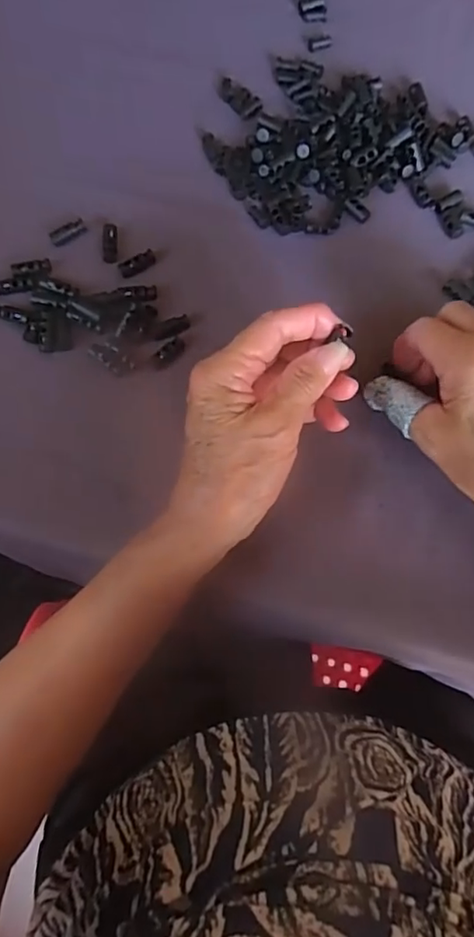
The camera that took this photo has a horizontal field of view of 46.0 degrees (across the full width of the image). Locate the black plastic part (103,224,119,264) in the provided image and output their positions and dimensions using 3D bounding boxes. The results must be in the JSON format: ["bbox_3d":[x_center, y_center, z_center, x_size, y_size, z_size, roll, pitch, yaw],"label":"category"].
[{"bbox_3d":[-0.083,-0.148,0.365,0.009,0.005,0.027,-2,76,0],"label":"black plastic part"}]

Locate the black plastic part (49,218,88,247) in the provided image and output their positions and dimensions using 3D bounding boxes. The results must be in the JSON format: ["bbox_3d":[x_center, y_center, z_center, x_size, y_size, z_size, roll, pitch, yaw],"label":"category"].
[{"bbox_3d":[-0.111,-0.156,0.368,0.024,0.004,0.010,-32,78,-7],"label":"black plastic part"}]

